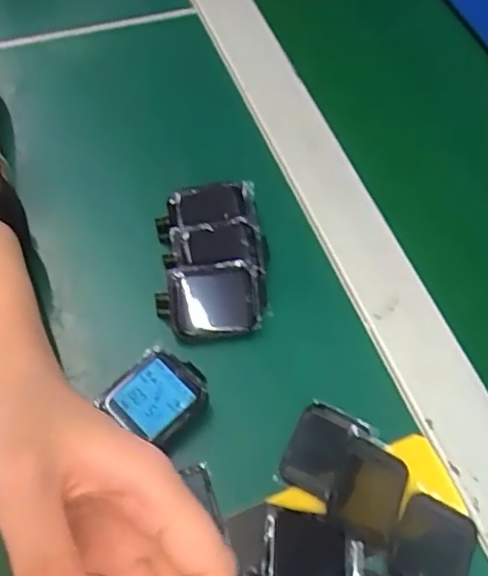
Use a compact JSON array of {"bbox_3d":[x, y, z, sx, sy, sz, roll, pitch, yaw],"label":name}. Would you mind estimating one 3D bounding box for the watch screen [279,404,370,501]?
[{"bbox_3d":[0.035,0.073,0.275,0.029,0.004,0.038,26,61,8],"label":"watch screen"}]

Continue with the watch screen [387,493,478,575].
[{"bbox_3d":[0.081,0.111,0.261,0.032,0.005,0.039,26,61,8],"label":"watch screen"}]

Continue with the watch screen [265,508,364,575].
[{"bbox_3d":[0.029,0.114,0.250,0.041,0.009,0.040,10,60,0],"label":"watch screen"}]

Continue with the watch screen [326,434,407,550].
[{"bbox_3d":[0.055,0.090,0.267,0.030,0.004,0.041,21,61,6],"label":"watch screen"}]

